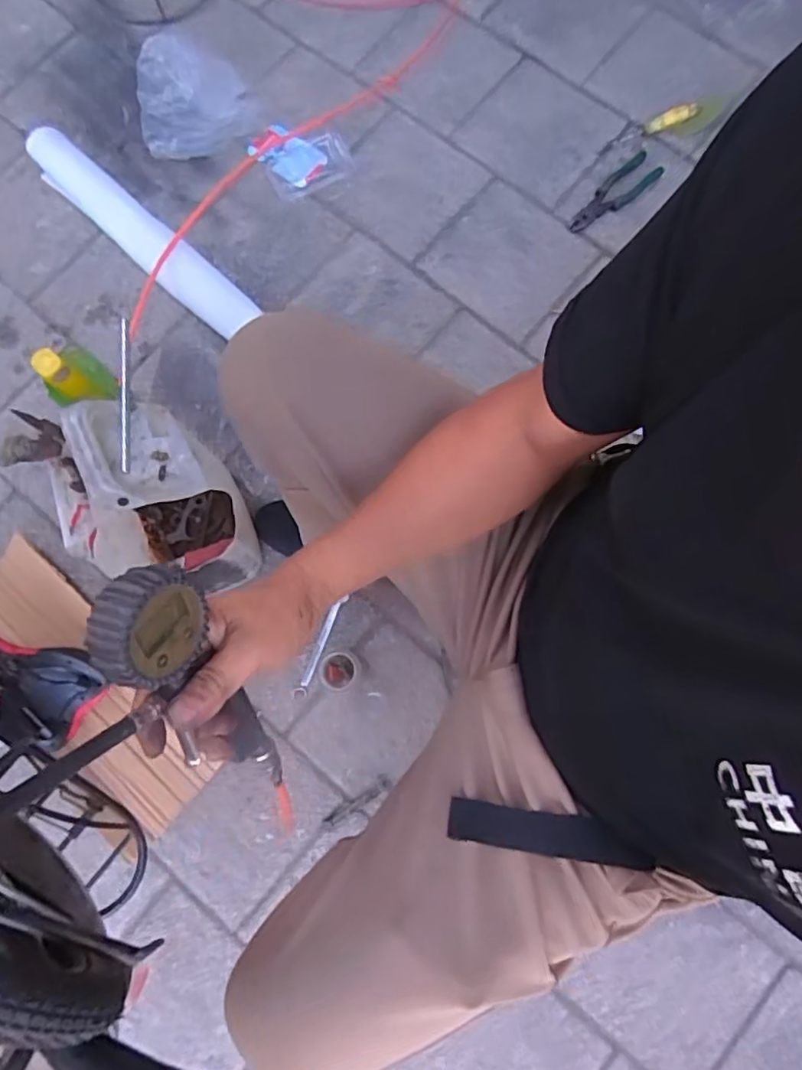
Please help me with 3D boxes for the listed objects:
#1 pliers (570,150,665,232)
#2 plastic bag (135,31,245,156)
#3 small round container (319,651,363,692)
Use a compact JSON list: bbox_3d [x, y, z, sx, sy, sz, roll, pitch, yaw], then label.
[{"bbox_3d":[0.390,-0.623,1.101,0.207,0.020,0.066,-40,80,-7],"label":"pliers"},{"bbox_3d":[-0.385,-0.796,1.094,0.209,0.154,0.138,-25,78,-4],"label":"plastic bag"},{"bbox_3d":[-0.088,0.204,0.907,0.056,0.096,0.056,0,78,1],"label":"small round container"}]

